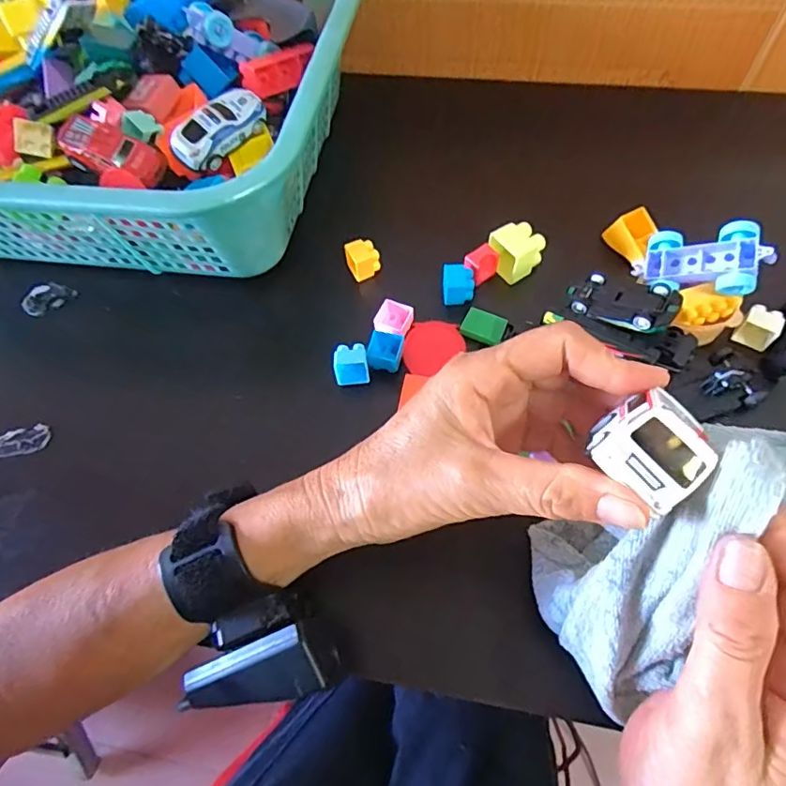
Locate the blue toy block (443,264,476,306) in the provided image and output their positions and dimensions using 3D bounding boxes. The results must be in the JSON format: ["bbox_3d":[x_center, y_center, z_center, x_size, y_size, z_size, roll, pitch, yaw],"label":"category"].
[{"bbox_3d":[0.044,-0.074,0.354,0.021,0.018,0.021,1,63,4],"label":"blue toy block"}]

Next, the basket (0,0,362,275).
[{"bbox_3d":[-0.222,-0.233,0.399,0.381,0.103,0.294,6,63,6],"label":"basket"}]

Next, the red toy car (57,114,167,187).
[{"bbox_3d":[-0.179,-0.154,0.326,0.070,0.020,0.027,22,65,-1],"label":"red toy car"}]

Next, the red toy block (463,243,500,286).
[{"bbox_3d":[0.061,-0.090,0.363,0.025,0.015,0.016,-39,67,-16],"label":"red toy block"}]

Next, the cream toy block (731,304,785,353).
[{"bbox_3d":[0.229,-0.041,0.326,0.021,0.018,0.018,33,69,18],"label":"cream toy block"}]

